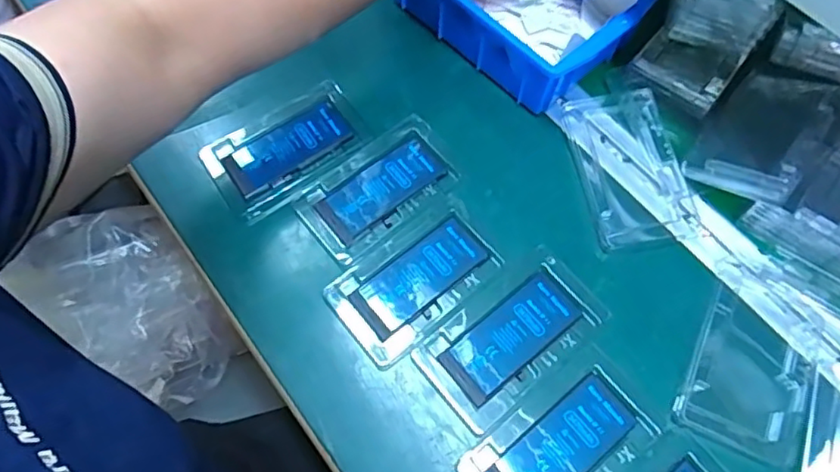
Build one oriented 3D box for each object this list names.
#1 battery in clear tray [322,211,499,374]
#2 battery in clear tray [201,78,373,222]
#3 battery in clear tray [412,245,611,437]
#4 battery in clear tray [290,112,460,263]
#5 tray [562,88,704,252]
[{"bbox_3d":[-0.004,0.033,0.438,0.117,0.004,0.072,-38,70,-14],"label":"battery in clear tray"},{"bbox_3d":[-0.108,-0.074,0.489,0.126,0.007,0.080,-34,69,-12],"label":"battery in clear tray"},{"bbox_3d":[0.065,0.070,0.419,0.128,0.004,0.071,-37,70,-14],"label":"battery in clear tray"},{"bbox_3d":[-0.030,-0.038,0.472,0.126,0.004,0.073,-39,70,-14],"label":"battery in clear tray"},{"bbox_3d":[0.167,-0.055,0.468,0.080,0.011,0.132,-7,66,-1],"label":"tray"}]

